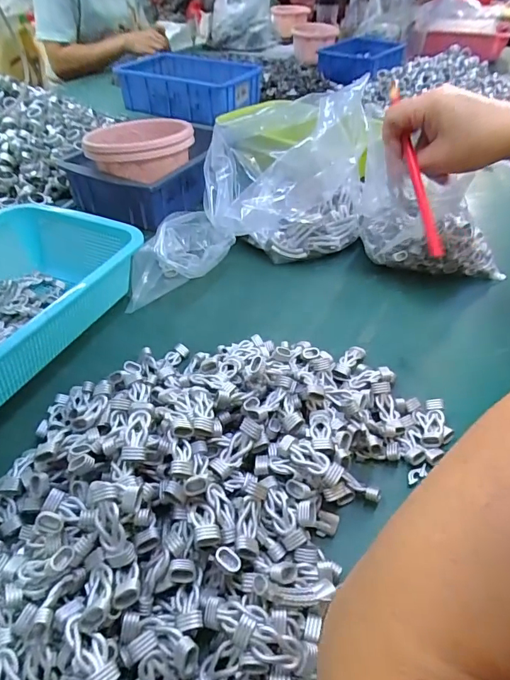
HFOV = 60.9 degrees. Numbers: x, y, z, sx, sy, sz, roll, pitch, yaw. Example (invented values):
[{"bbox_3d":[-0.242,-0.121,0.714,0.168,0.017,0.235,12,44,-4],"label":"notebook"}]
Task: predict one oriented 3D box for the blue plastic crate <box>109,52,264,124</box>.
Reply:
[{"bbox_3d":[-0.155,-0.597,1.030,0.306,0.097,0.250,16,45,17],"label":"blue plastic crate"}]

